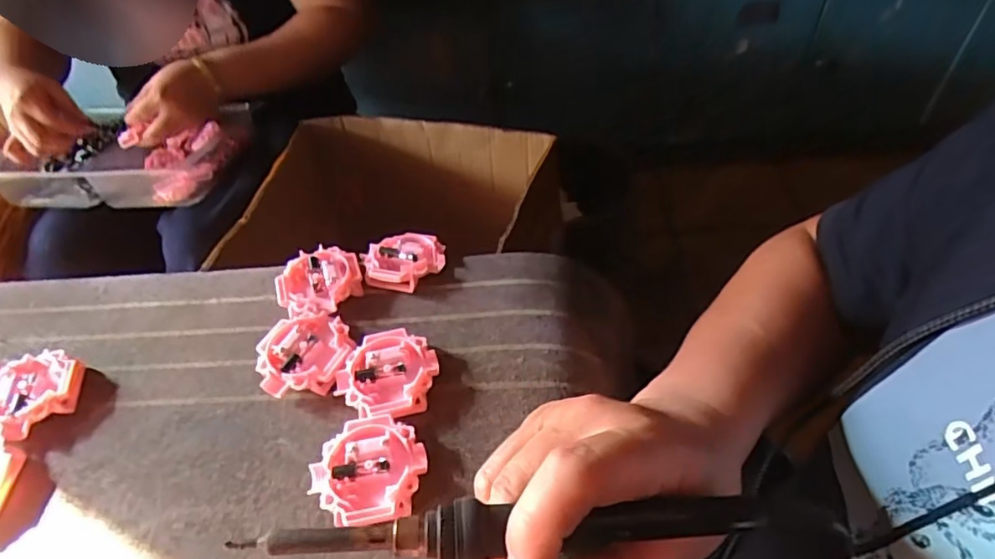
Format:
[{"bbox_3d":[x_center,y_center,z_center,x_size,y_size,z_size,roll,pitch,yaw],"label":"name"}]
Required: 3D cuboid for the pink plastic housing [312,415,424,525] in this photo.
[{"bbox_3d":[-0.063,0.095,0.281,0.054,0.015,0.051,-5,49,2],"label":"pink plastic housing"}]

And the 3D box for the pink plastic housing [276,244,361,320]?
[{"bbox_3d":[-0.114,0.003,0.367,0.051,0.016,0.048,-3,50,3],"label":"pink plastic housing"}]

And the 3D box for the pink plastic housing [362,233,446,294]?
[{"bbox_3d":[-0.062,-0.014,0.375,0.052,0.014,0.047,-16,50,-8],"label":"pink plastic housing"}]

